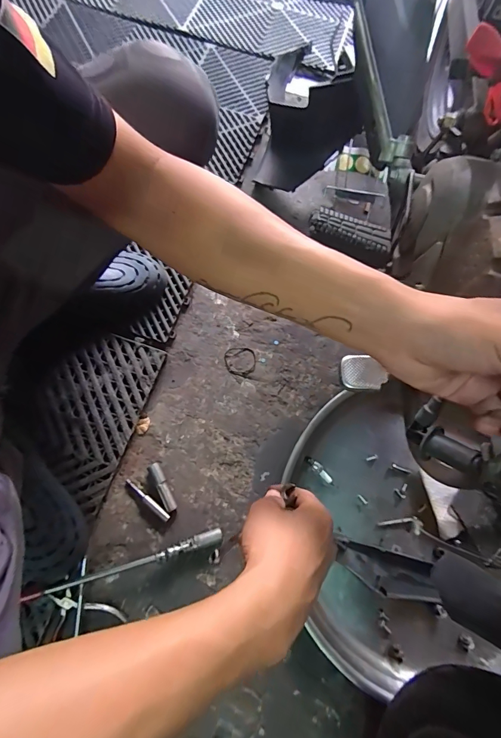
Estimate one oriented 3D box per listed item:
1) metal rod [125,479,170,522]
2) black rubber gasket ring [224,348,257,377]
[{"bbox_3d":[-0.162,0.205,0.580,0.091,0.011,0.014,38,73,9],"label":"metal rod"},{"bbox_3d":[-0.018,-0.013,0.675,0.058,0.004,0.055,1,72,-3],"label":"black rubber gasket ring"}]

